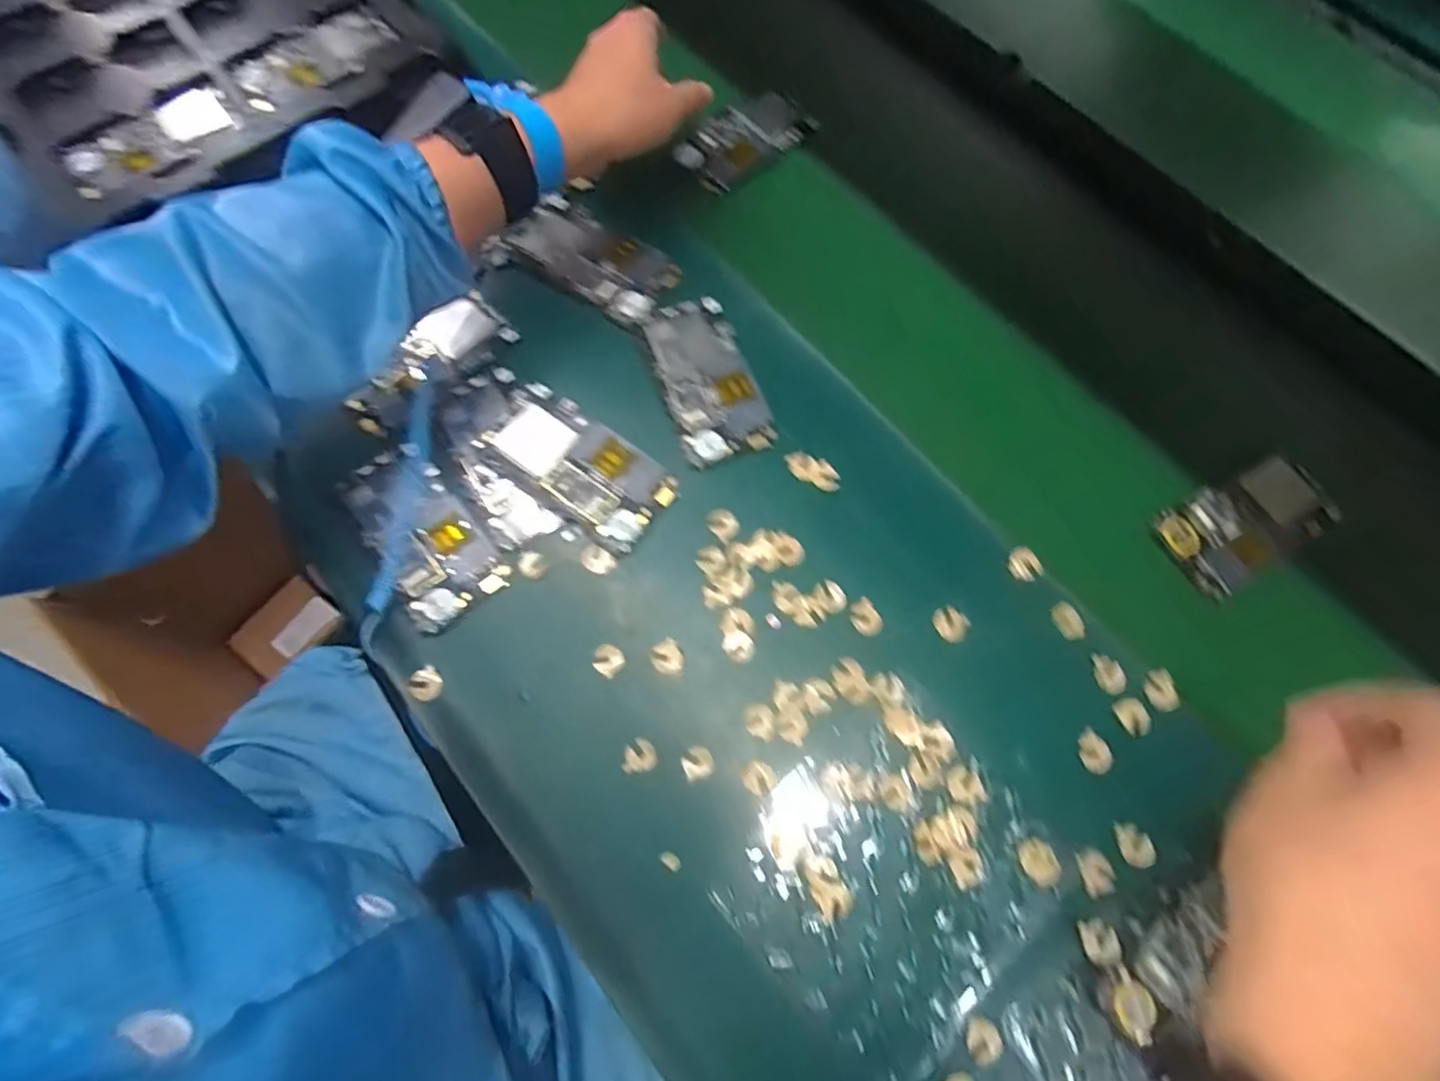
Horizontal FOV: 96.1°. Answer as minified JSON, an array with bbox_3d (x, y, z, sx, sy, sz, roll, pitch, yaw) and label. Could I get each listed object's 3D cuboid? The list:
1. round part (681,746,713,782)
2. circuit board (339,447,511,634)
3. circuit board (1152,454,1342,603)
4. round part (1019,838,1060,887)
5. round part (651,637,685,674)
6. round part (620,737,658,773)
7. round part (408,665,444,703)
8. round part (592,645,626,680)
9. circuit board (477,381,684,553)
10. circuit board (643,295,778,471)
[{"bbox_3d":[-0.013,0.131,0.381,0.018,0.004,0.018,0,72,-1],"label":"round part"},{"bbox_3d":[-0.195,-0.005,0.420,0.061,0.009,0.123,-37,76,-11],"label":"circuit board"},{"bbox_3d":[0.360,-0.012,0.444,0.112,0.017,0.065,-30,75,-10],"label":"circuit board"},{"bbox_3d":[0.179,0.180,0.362,0.019,0.004,0.024,-23,74,-8],"label":"round part"},{"bbox_3d":[-0.032,0.072,0.399,0.018,0.004,0.020,-25,74,-8],"label":"round part"},{"bbox_3d":[-0.047,0.127,0.382,0.019,0.004,0.019,0,72,-1],"label":"round part"},{"bbox_3d":[-0.181,0.088,0.397,0.020,0.004,0.021,0,72,-1],"label":"round part"},{"bbox_3d":[-0.069,0.074,0.398,0.019,0.004,0.018,0,72,-1],"label":"round part"},{"bbox_3d":[-0.096,-0.051,0.432,0.127,0.011,0.063,36,75,10],"label":"circuit board"},{"bbox_3d":[-0.010,-0.116,0.456,0.063,0.004,0.125,-19,74,-6],"label":"circuit board"}]

